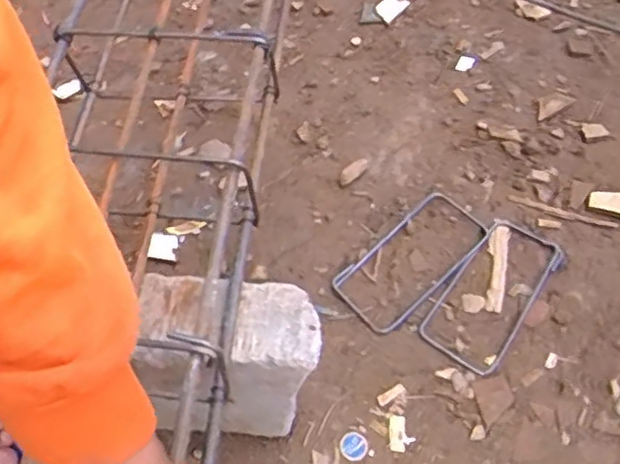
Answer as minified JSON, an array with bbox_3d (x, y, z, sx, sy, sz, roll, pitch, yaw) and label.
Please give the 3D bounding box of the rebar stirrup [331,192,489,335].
[{"bbox_3d":[0.122,0.031,0.786,0.093,0.006,0.202,39,64,25],"label":"rebar stirrup"}]

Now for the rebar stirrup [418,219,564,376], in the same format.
[{"bbox_3d":[0.210,0.065,0.757,0.094,0.010,0.200,31,61,21],"label":"rebar stirrup"}]

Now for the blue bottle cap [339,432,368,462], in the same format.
[{"bbox_3d":[0.044,0.215,0.666,0.028,0.004,0.027,-1,55,1],"label":"blue bottle cap"}]

